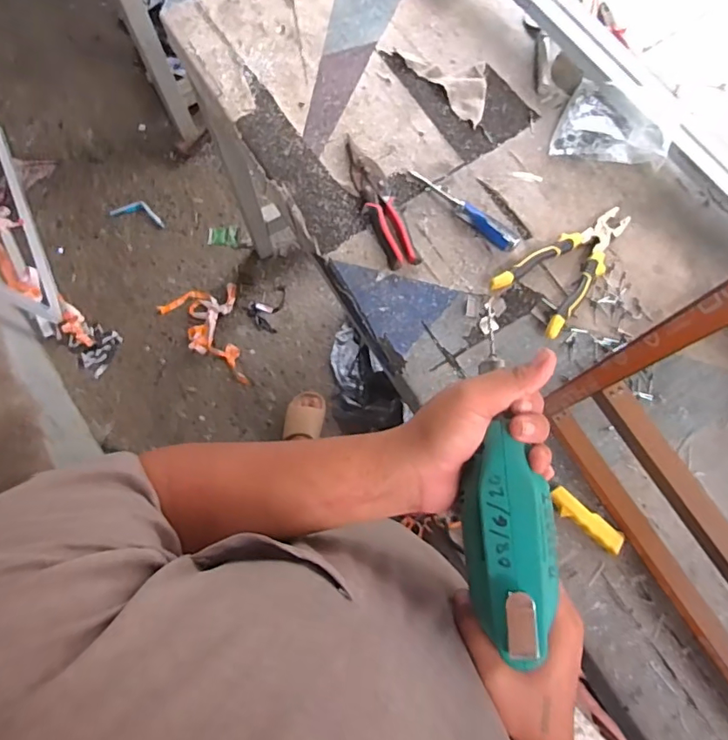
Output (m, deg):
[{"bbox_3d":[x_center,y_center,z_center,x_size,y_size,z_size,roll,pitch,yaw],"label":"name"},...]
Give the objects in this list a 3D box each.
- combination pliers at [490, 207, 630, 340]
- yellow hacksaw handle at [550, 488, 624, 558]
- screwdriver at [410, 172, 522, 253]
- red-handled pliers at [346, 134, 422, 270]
[{"bbox_3d":[0.300,-0.155,0.735,0.224,0.024,0.112,-42,79,-10],"label":"combination pliers"},{"bbox_3d":[0.274,0.185,0.633,0.099,0.020,0.029,37,78,9],"label":"yellow hacksaw handle"},{"bbox_3d":[0.146,-0.238,0.752,0.191,0.028,0.027,42,79,10],"label":"screwdriver"},{"bbox_3d":[0.020,-0.251,0.755,0.047,0.027,0.223,-21,76,-6],"label":"red-handled pliers"}]

